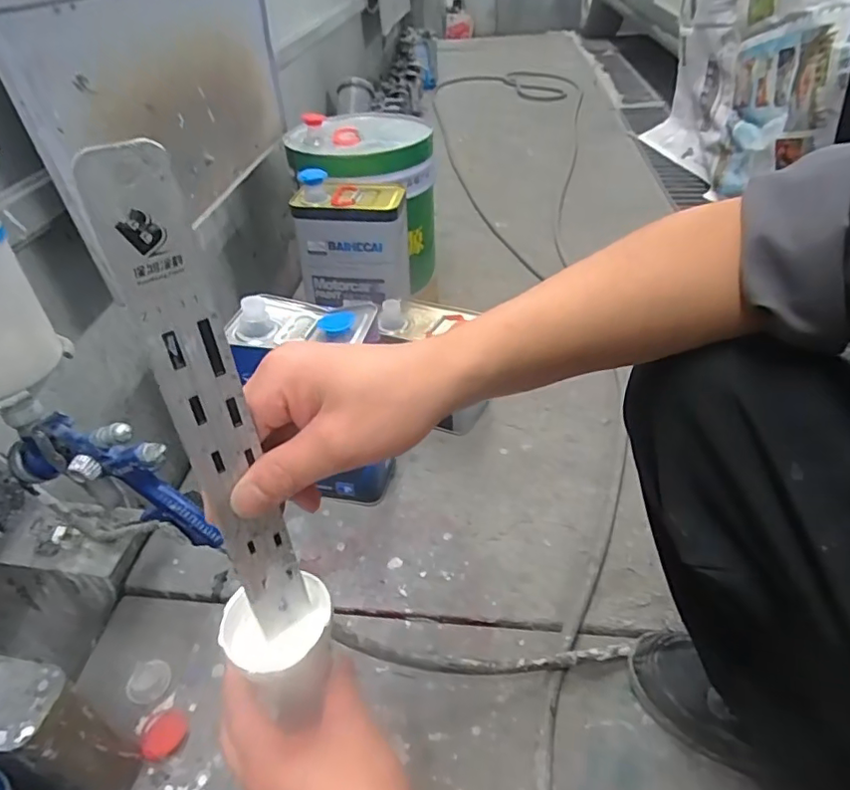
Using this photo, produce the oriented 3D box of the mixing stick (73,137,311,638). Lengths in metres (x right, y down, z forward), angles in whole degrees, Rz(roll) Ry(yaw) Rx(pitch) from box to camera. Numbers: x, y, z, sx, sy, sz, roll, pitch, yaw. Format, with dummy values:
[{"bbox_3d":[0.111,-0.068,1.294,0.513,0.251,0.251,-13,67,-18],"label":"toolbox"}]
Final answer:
[{"bbox_3d":[-0.092,0.024,0.262,0.033,0.261,0.006,-29,42,-30],"label":"mixing stick"}]

